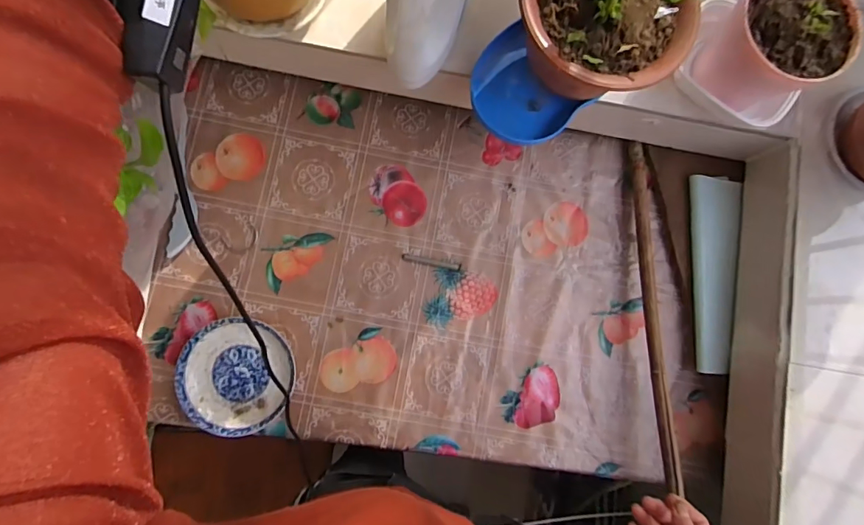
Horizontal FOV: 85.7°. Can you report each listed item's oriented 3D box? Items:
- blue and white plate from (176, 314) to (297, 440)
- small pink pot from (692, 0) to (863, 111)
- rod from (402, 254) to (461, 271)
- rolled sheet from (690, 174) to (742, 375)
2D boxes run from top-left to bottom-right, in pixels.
[{"bbox_3d":[-0.260,0.149,0.625,0.147,0.037,0.146,0,84,-4],"label":"blue and white plate"},{"bbox_3d":[0.397,-0.254,0.550,0.135,0.116,0.127,0,84,-4],"label":"small pink pot"},{"bbox_3d":[-0.001,0.000,0.681,0.086,0.004,0.010,11,83,-3],"label":"rod"},{"bbox_3d":[0.419,0.016,0.706,0.078,0.035,0.295,8,83,-3],"label":"rolled sheet"}]

